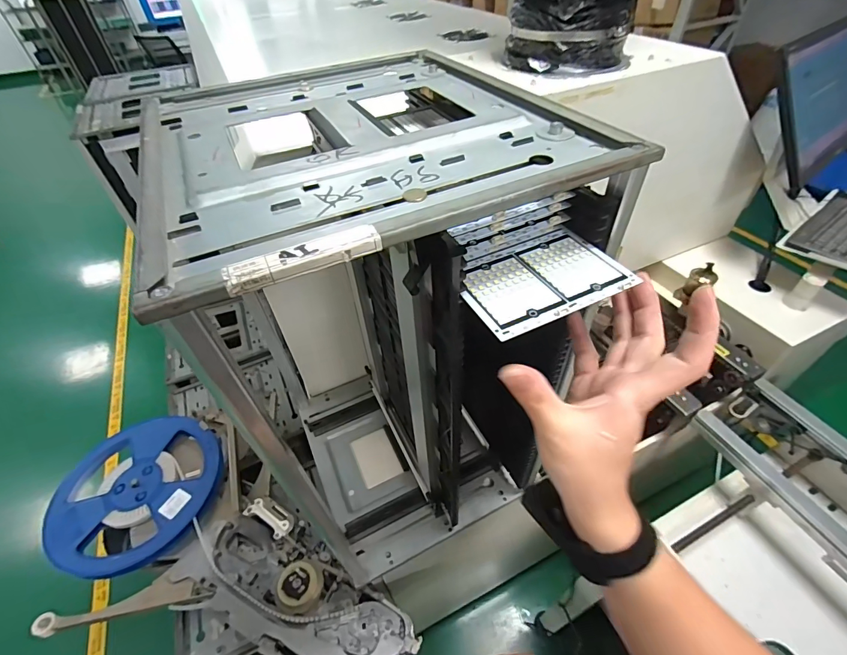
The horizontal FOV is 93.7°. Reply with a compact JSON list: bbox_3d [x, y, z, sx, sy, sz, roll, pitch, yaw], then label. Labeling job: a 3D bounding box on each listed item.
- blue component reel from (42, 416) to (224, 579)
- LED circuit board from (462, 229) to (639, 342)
[{"bbox_3d":[-0.582,0.322,0.804,0.313,0.024,0.283,-16,48,-13],"label":"blue component reel"},{"bbox_3d":[0.082,-0.037,0.284,0.114,0.005,0.078,-22,49,-17],"label":"LED circuit board"}]

